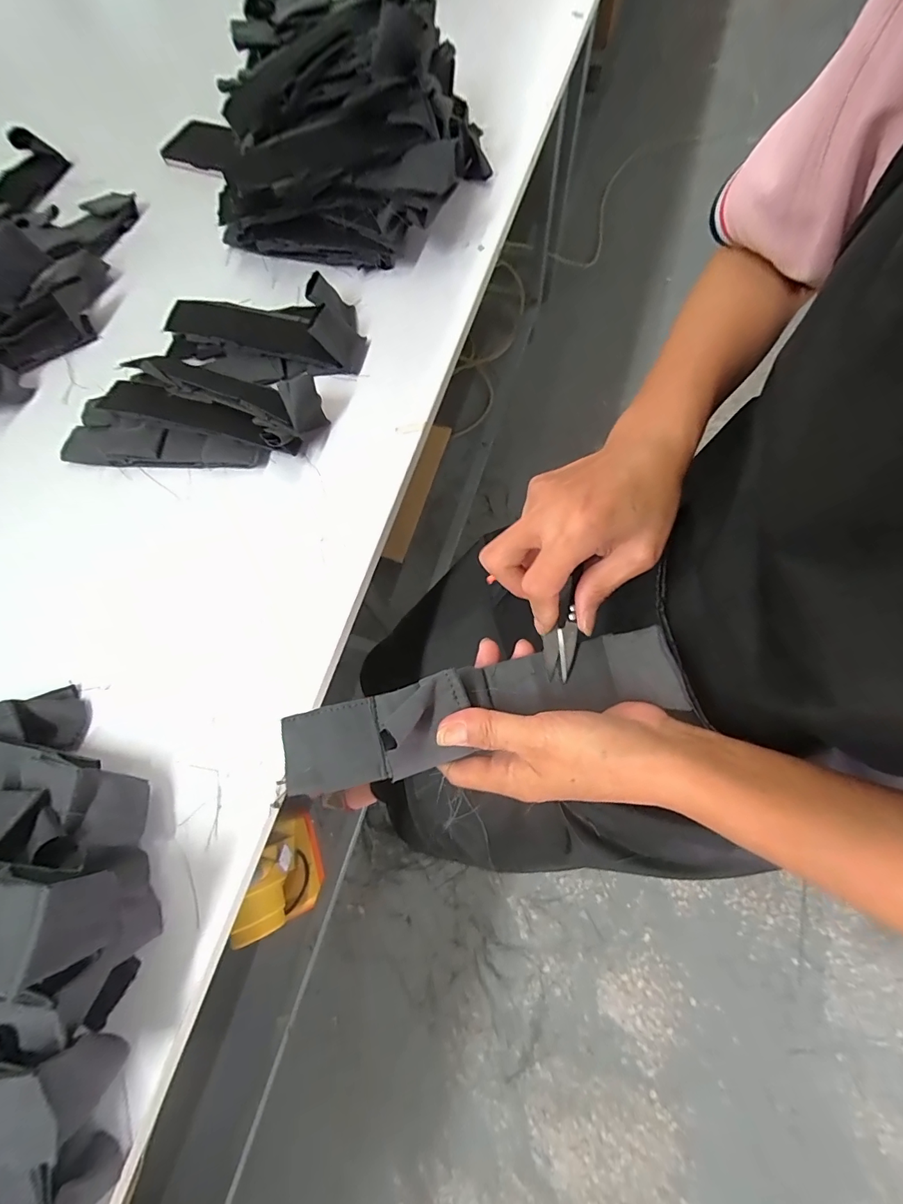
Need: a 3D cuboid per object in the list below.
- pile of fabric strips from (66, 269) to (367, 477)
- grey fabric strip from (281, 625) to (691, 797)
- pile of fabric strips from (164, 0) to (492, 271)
[{"bbox_3d":[-0.235,-0.226,0.431,0.283,0.057,0.194,0,71,4],"label":"pile of fabric strips"},{"bbox_3d":[0.009,0.058,0.242,0.207,0.037,0.046,-15,73,1],"label":"grey fabric strip"},{"bbox_3d":[-0.114,-0.470,0.445,0.257,0.148,0.185,14,72,9],"label":"pile of fabric strips"}]

